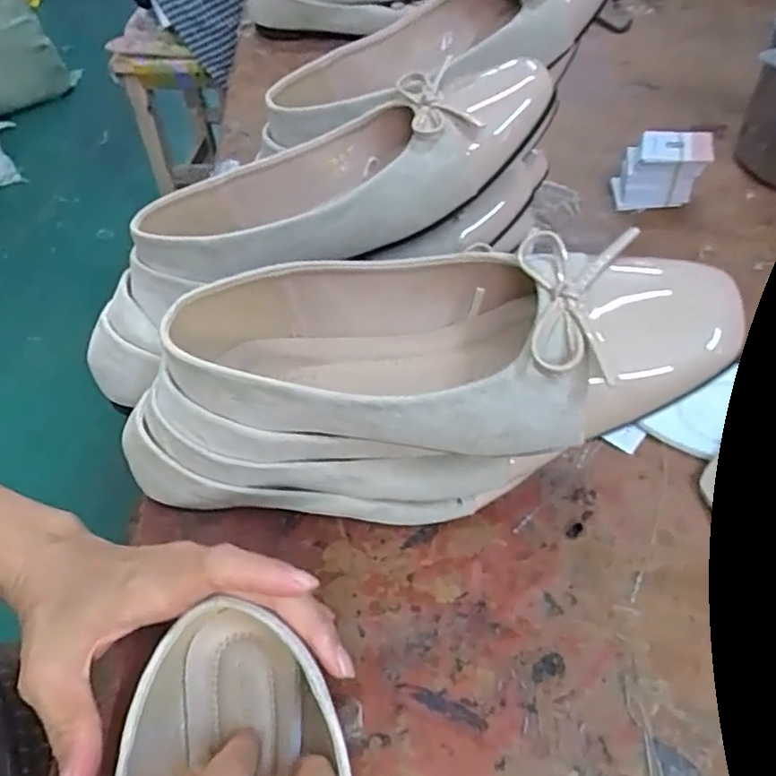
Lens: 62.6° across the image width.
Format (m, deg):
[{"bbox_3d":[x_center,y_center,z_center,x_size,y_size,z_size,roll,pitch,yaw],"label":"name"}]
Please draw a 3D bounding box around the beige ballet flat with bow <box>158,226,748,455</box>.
[{"bbox_3d":[0.010,-0.017,0.274,0.243,0.058,0.090,3,49,26],"label":"beige ballet flat with bow"}]

